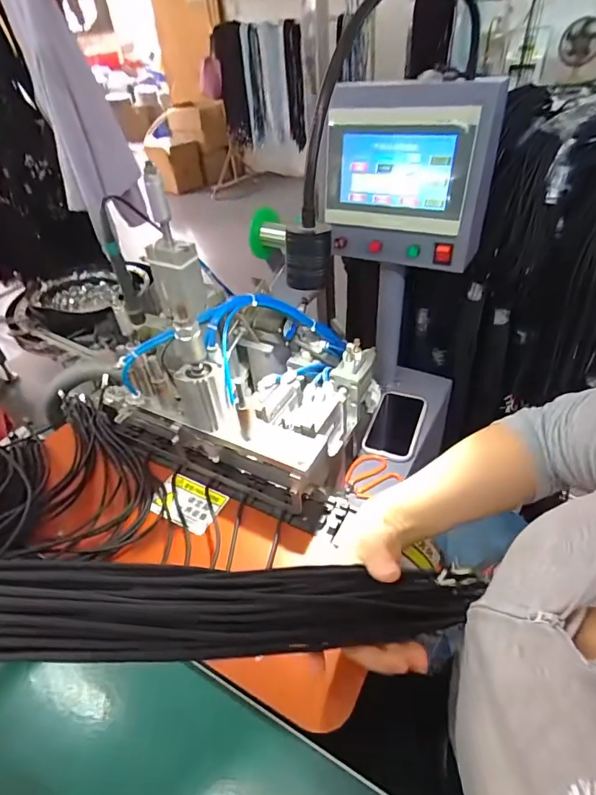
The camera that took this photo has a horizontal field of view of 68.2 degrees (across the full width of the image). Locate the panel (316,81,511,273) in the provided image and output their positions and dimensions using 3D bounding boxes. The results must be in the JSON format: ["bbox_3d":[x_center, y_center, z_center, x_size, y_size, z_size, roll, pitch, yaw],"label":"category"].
[{"bbox_3d":[0.144,-0.316,0.624,0.247,0.216,0.114,10,43,17],"label":"panel"}]

